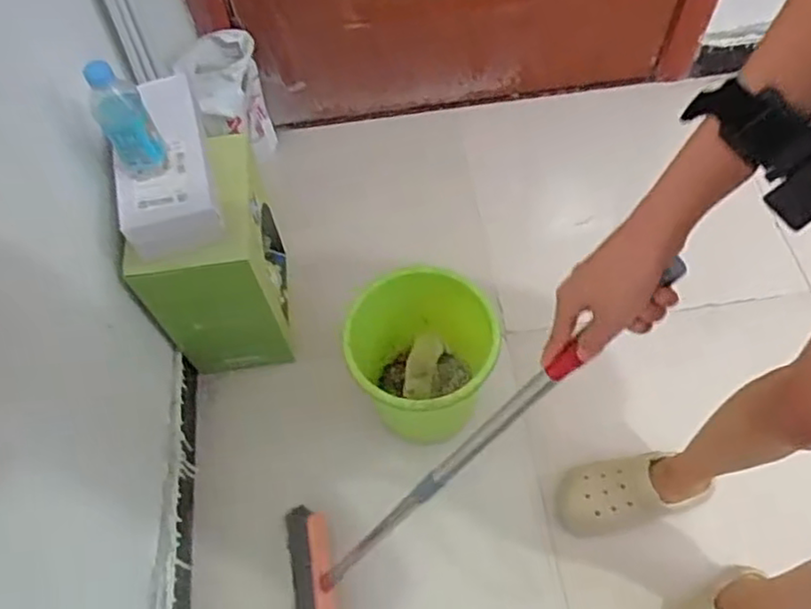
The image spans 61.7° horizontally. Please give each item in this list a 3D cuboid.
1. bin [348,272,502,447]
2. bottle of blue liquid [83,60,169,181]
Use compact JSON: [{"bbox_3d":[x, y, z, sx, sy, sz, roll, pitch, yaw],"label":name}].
[{"bbox_3d":[0.032,0.091,1.133,0.230,0.296,0.251,-1,59,2],"label":"bin"},{"bbox_3d":[-0.358,-0.235,0.875,0.063,0.166,0.069,-25,62,-12],"label":"bottle of blue liquid"}]

